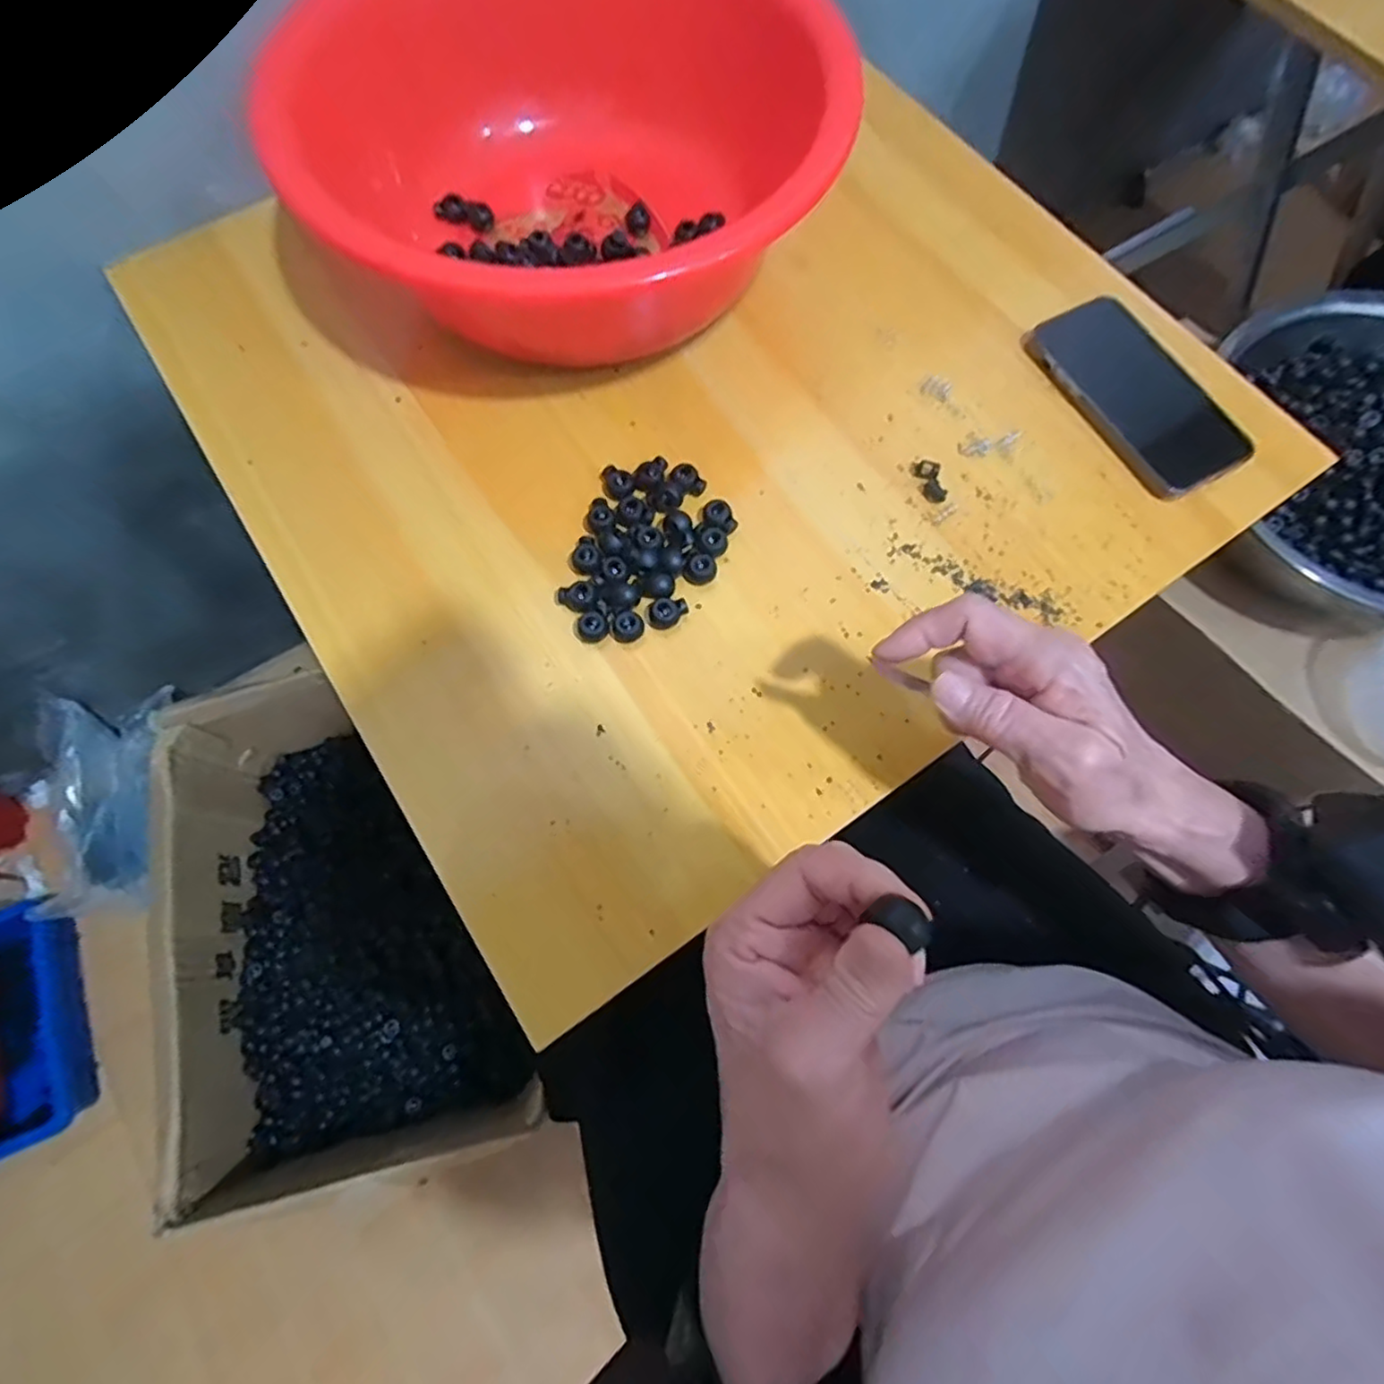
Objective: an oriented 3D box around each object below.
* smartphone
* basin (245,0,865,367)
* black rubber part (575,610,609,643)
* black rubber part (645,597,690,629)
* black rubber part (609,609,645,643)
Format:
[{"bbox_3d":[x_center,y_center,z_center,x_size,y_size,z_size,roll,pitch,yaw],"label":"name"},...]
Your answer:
[{"bbox_3d":[0.293,-0.197,0.436,0.077,0.011,0.148,-28,75,-9],"label":"smartphone"},{"bbox_3d":[-0.099,-0.327,0.417,0.276,0.114,0.281,0,72,0],"label":"basin"},{"bbox_3d":[-0.057,-0.036,0.377,0.018,0.011,0.016,1,72,0],"label":"black rubber part"},{"bbox_3d":[-0.014,-0.046,0.380,0.023,0.011,0.016,-38,77,-11],"label":"black rubber part"},{"bbox_3d":[-0.037,-0.037,0.377,0.019,0.010,0.015,-6,73,-2],"label":"black rubber part"}]

